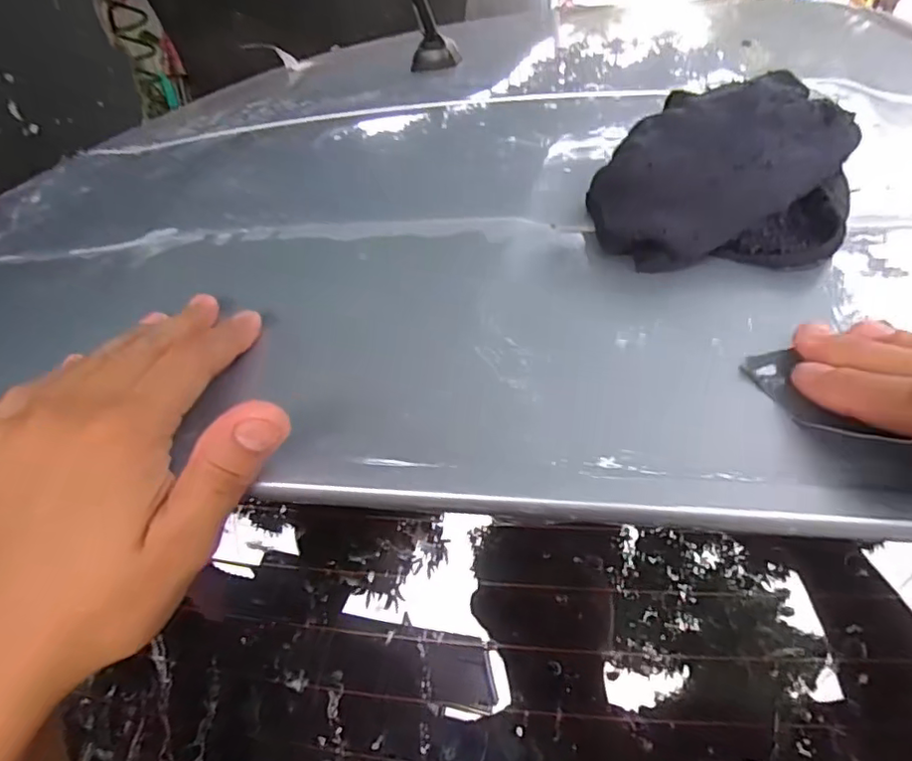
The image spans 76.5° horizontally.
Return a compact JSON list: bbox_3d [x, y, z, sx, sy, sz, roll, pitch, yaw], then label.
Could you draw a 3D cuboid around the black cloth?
[{"bbox_3d":[0.146,-0.106,0.292,0.143,0.072,0.098,-20,33,-30],"label":"black cloth"}]

